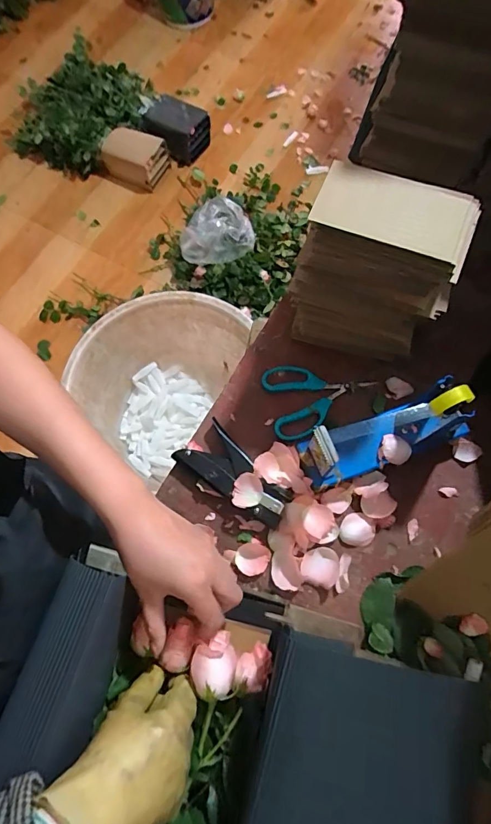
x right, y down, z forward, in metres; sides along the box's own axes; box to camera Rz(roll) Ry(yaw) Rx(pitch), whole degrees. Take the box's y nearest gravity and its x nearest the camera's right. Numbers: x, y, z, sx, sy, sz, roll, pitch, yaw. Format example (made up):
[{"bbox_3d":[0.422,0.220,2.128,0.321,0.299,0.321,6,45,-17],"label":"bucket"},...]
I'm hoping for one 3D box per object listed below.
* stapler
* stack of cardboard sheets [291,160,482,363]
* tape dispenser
[{"bbox_3d":[-0.013,0.082,0.541,0.149,0.029,0.069,43,78,15],"label":"stapler"},{"bbox_3d":[0.147,-0.158,0.516,0.166,0.219,0.101,14,73,7],"label":"stack of cardboard sheets"},{"bbox_3d":[0.163,0.024,0.497,0.199,0.129,0.060,-18,72,-4],"label":"tape dispenser"}]

